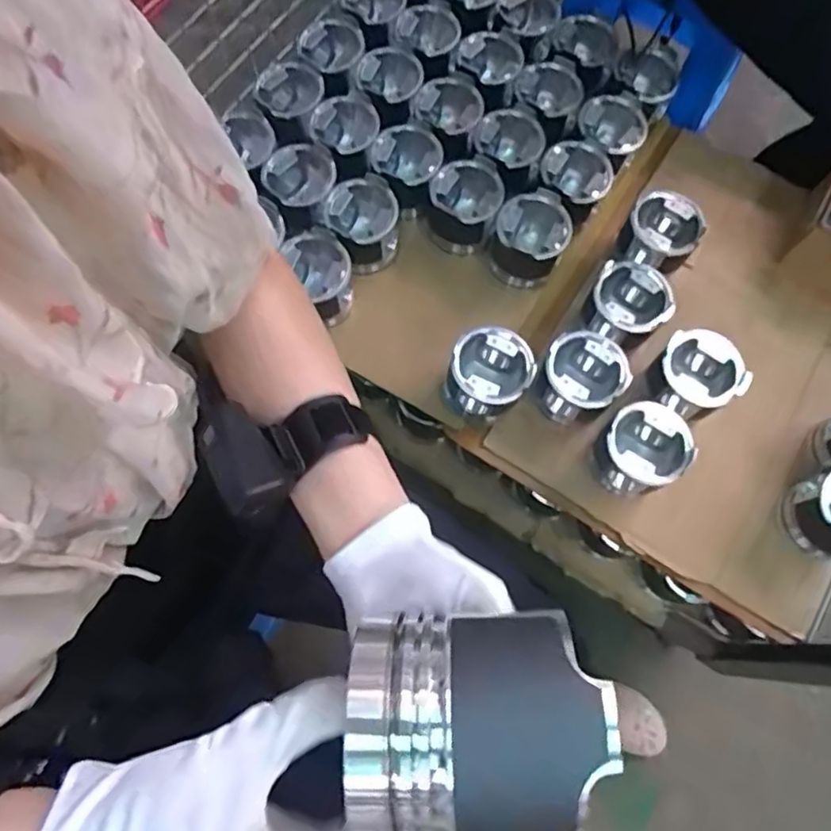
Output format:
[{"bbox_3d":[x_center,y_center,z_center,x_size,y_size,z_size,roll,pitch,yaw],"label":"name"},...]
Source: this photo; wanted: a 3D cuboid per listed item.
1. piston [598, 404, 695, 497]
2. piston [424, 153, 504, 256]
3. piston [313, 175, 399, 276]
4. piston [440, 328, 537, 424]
[{"bbox_3d":[0.275,0.047,0.789,0.100,0.106,0.094,1,71,-2],"label":"piston"},{"bbox_3d":[0.066,-0.290,0.889,0.091,0.106,0.098,1,71,-2],"label":"piston"},{"bbox_3d":[-0.071,-0.254,0.873,0.105,0.094,0.108,-36,76,-14],"label":"piston"},{"bbox_3d":[0.092,-0.050,0.804,0.095,0.104,0.093,1,71,-2],"label":"piston"}]

